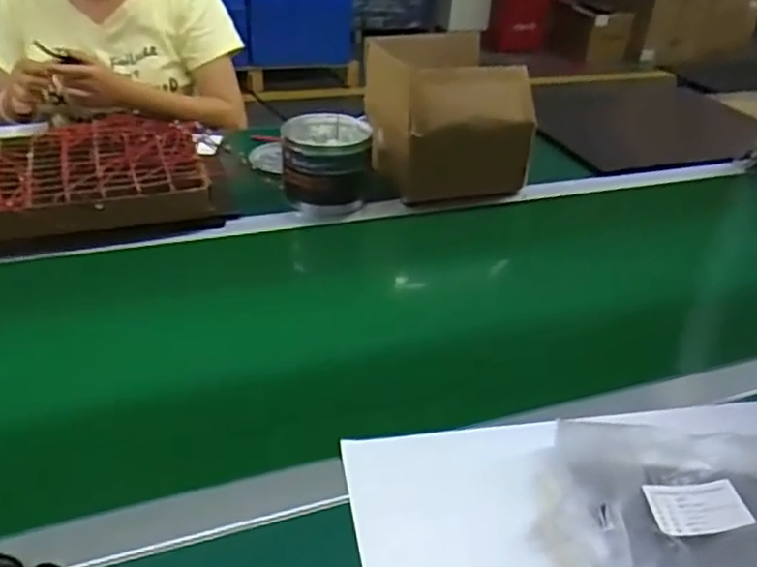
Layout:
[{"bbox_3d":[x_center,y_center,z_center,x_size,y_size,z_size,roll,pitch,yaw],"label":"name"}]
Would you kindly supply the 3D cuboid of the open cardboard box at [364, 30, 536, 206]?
[{"bbox_3d":[0.098,-0.247,1.006,0.204,0.186,0.204,-8,36,-18],"label":"open cardboard box"}]

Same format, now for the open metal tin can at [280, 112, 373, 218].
[{"bbox_3d":[-0.078,-0.174,0.983,0.125,0.101,0.117,-2,34,-11],"label":"open metal tin can"}]

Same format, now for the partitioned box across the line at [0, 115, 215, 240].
[{"bbox_3d":[-0.468,-0.142,0.921,0.451,0.058,0.301,-8,36,-18],"label":"partitioned box across the line"}]

